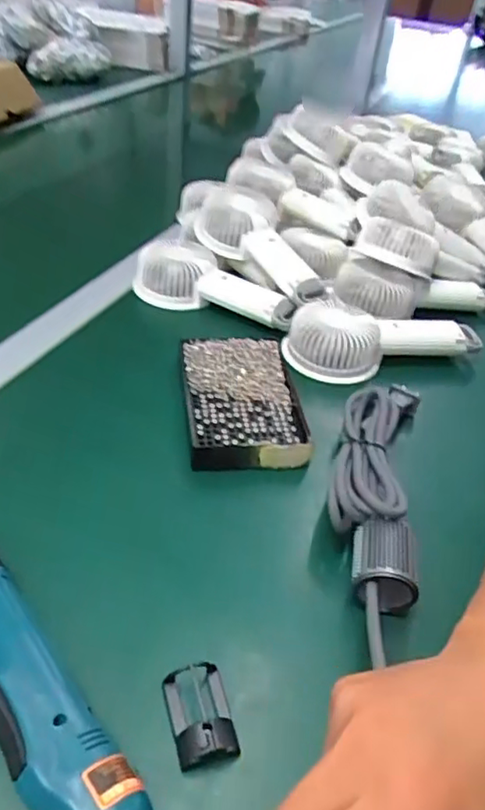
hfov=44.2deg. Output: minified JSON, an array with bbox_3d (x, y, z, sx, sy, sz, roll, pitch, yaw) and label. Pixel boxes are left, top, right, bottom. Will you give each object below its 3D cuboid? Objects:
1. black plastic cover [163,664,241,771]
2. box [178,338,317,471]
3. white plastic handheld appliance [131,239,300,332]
[{"bbox_3d":[-0.021,0.154,0.300,0.029,0.016,0.047,-7,42,-17],"label":"black plastic cover"},{"bbox_3d":[0.000,-0.006,0.485,0.091,0.026,0.132,-1,40,-10],"label":"box"},{"bbox_3d":[-0.025,-0.122,0.610,0.164,0.054,0.065,16,40,11],"label":"white plastic handheld appliance"}]

